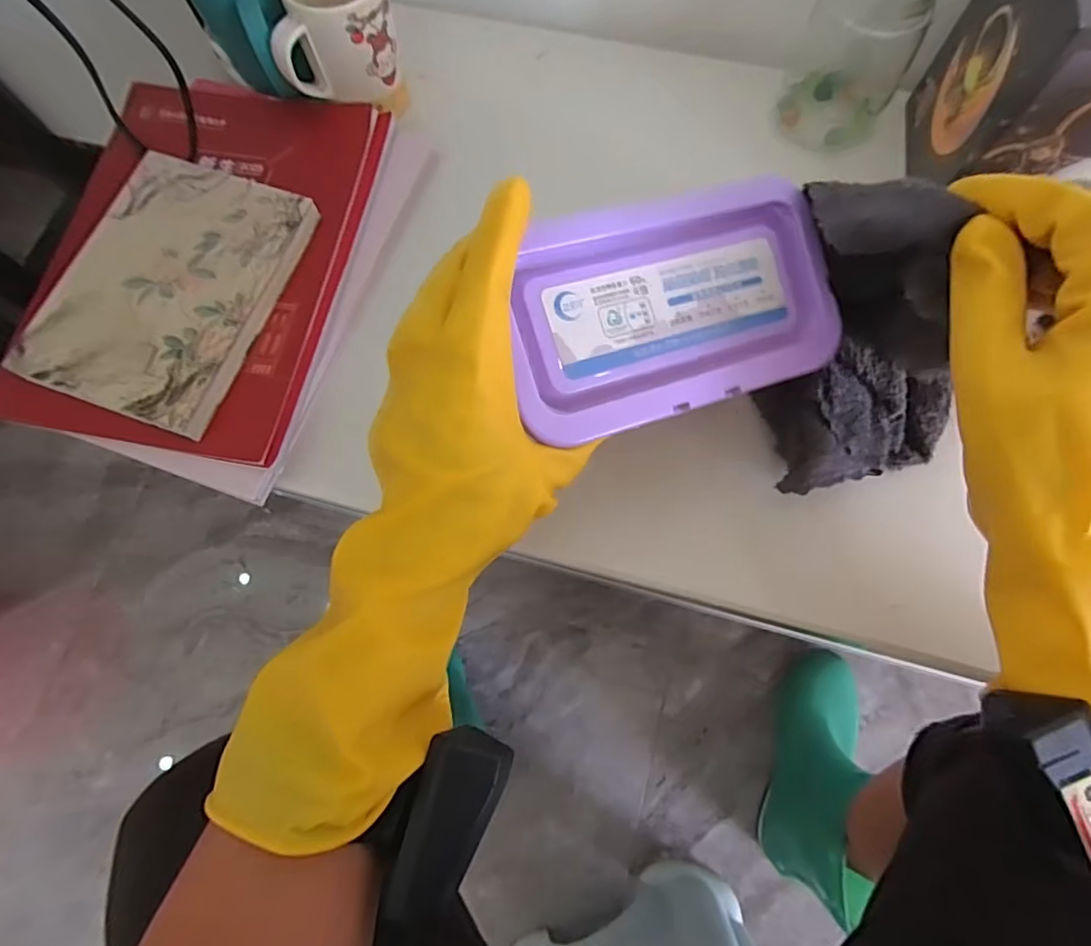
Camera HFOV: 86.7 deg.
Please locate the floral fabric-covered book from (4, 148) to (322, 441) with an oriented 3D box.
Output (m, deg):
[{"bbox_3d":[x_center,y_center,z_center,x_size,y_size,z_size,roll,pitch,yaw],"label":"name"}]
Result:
[{"bbox_3d":[-0.250,-0.125,0.389,0.131,0.025,0.180,19,75,7],"label":"floral fabric-covered book"}]

